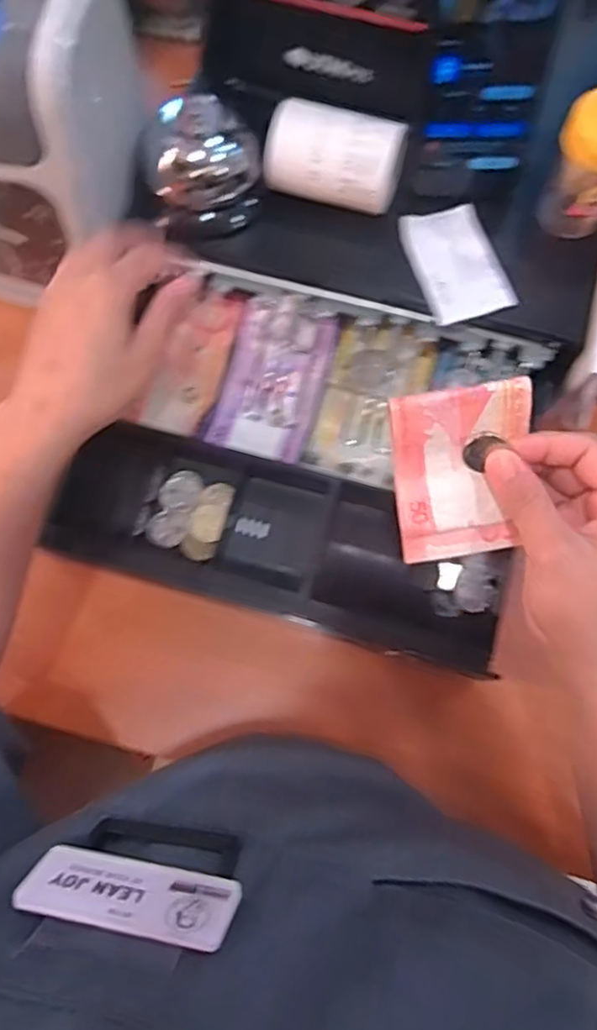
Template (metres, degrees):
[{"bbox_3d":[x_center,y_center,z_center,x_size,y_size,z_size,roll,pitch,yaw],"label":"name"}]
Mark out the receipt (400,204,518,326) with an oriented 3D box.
[{"bbox_3d":[0.106,-0.170,0.444,0.055,0.006,0.085,-15,72,-4],"label":"receipt"}]

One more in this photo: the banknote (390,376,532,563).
[{"bbox_3d":[0.078,-0.020,0.317,0.063,0.009,0.082,-9,111,0],"label":"banknote"}]

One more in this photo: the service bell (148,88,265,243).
[{"bbox_3d":[-0.072,-0.244,0.460,0.075,0.057,0.076,0,72,1],"label":"service bell"}]

